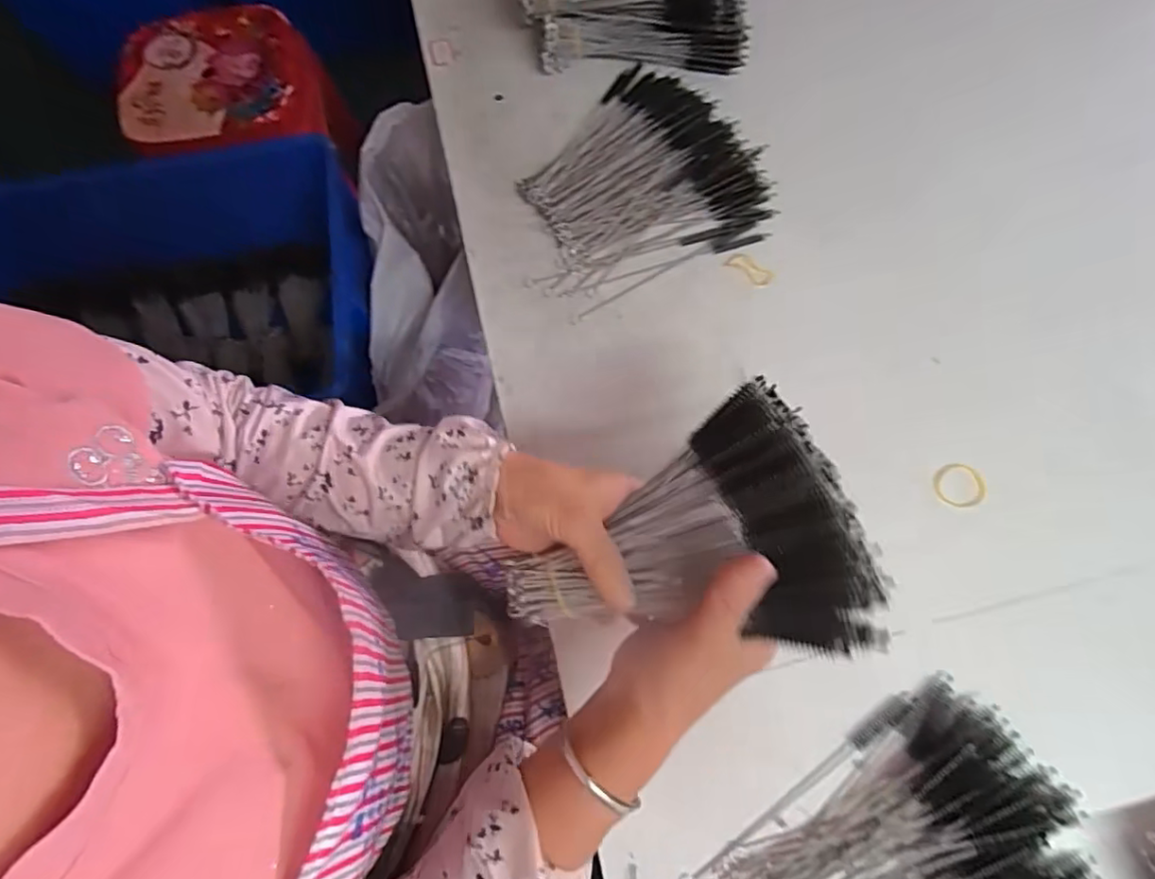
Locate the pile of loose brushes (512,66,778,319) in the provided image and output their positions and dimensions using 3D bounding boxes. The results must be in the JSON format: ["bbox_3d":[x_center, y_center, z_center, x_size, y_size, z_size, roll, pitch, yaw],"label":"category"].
[{"bbox_3d":[0.043,-0.248,0.571,0.228,0.033,0.228,-25,71,-7],"label":"pile of loose brushes"}]

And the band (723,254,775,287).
[{"bbox_3d":[0.154,-0.152,0.540,0.043,0.005,0.019,38,75,15],"label":"band"}]

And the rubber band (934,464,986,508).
[{"bbox_3d":[0.296,0.036,0.468,0.036,0.004,0.034,-3,74,11],"label":"rubber band"}]

